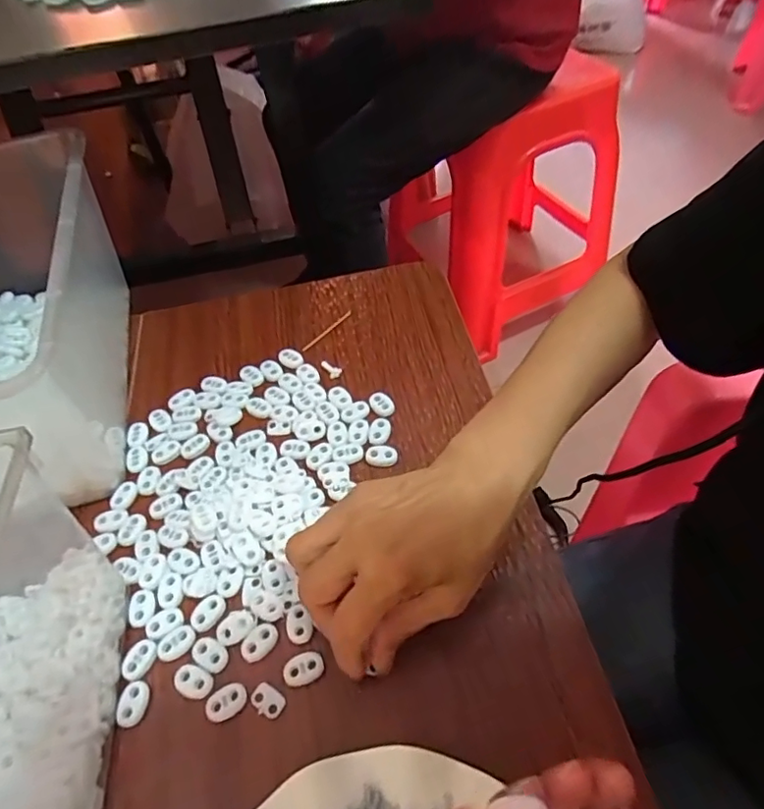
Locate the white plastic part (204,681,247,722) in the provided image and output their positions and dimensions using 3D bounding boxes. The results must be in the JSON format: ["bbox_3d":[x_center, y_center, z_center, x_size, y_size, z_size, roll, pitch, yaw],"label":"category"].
[{"bbox_3d":[-0.086,0.164,0.302,0.023,0.004,0.016,-23,54,-12],"label":"white plastic part"}]

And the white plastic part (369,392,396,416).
[{"bbox_3d":[-0.001,0.001,0.423,0.015,0.012,0.020,-28,55,-15],"label":"white plastic part"}]

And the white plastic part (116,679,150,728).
[{"bbox_3d":[-0.140,0.167,0.306,0.015,0.004,0.022,-2,52,4],"label":"white plastic part"}]

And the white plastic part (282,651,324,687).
[{"bbox_3d":[-0.045,0.150,0.310,0.022,0.004,0.015,-18,53,-8],"label":"white plastic part"}]

